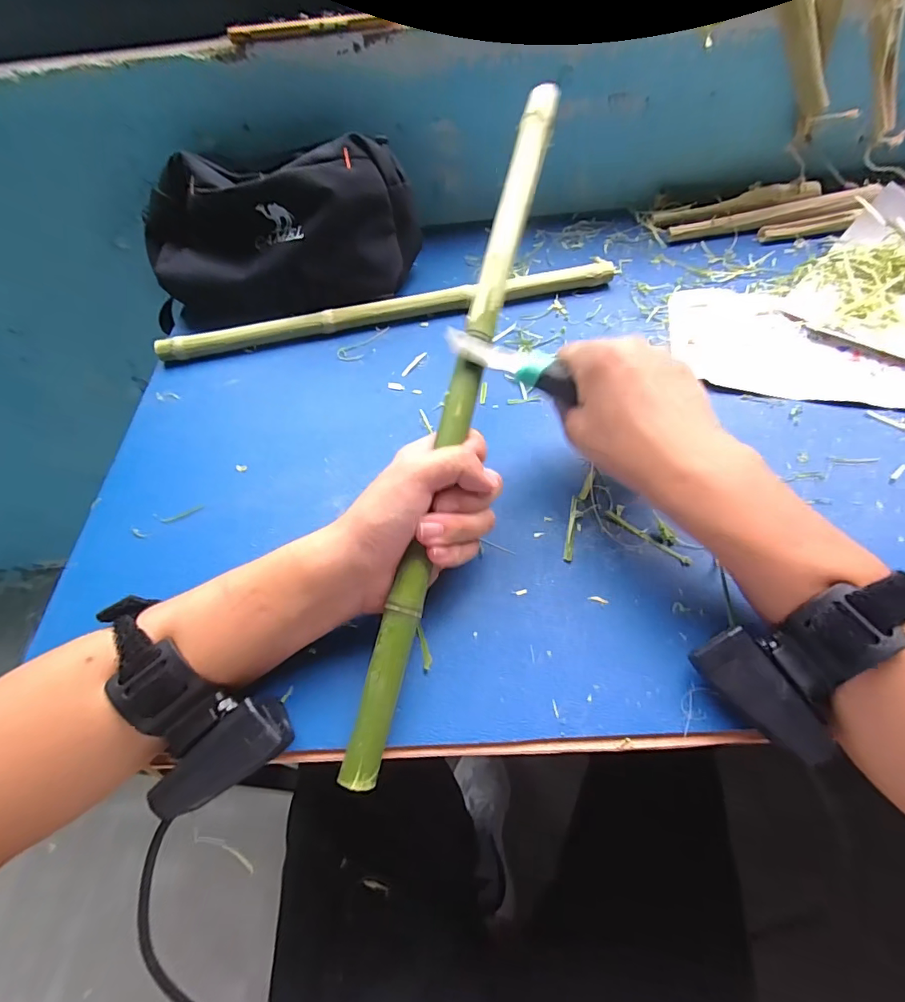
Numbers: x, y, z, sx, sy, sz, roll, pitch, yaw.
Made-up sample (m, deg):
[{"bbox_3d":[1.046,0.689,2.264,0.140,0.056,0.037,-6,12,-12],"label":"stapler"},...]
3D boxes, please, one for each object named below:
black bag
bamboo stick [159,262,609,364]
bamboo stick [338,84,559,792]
[{"bbox_3d":[-0.188,-0.268,0.488,0.297,0.125,0.123,-2,56,4],"label":"black bag"},{"bbox_3d":[-0.063,-0.197,0.491,0.462,0.024,0.024,-12,56,-3],"label":"bamboo stick"},{"bbox_3d":[0.011,-0.086,0.317,0.021,0.015,0.505,11,75,12],"label":"bamboo stick"}]

